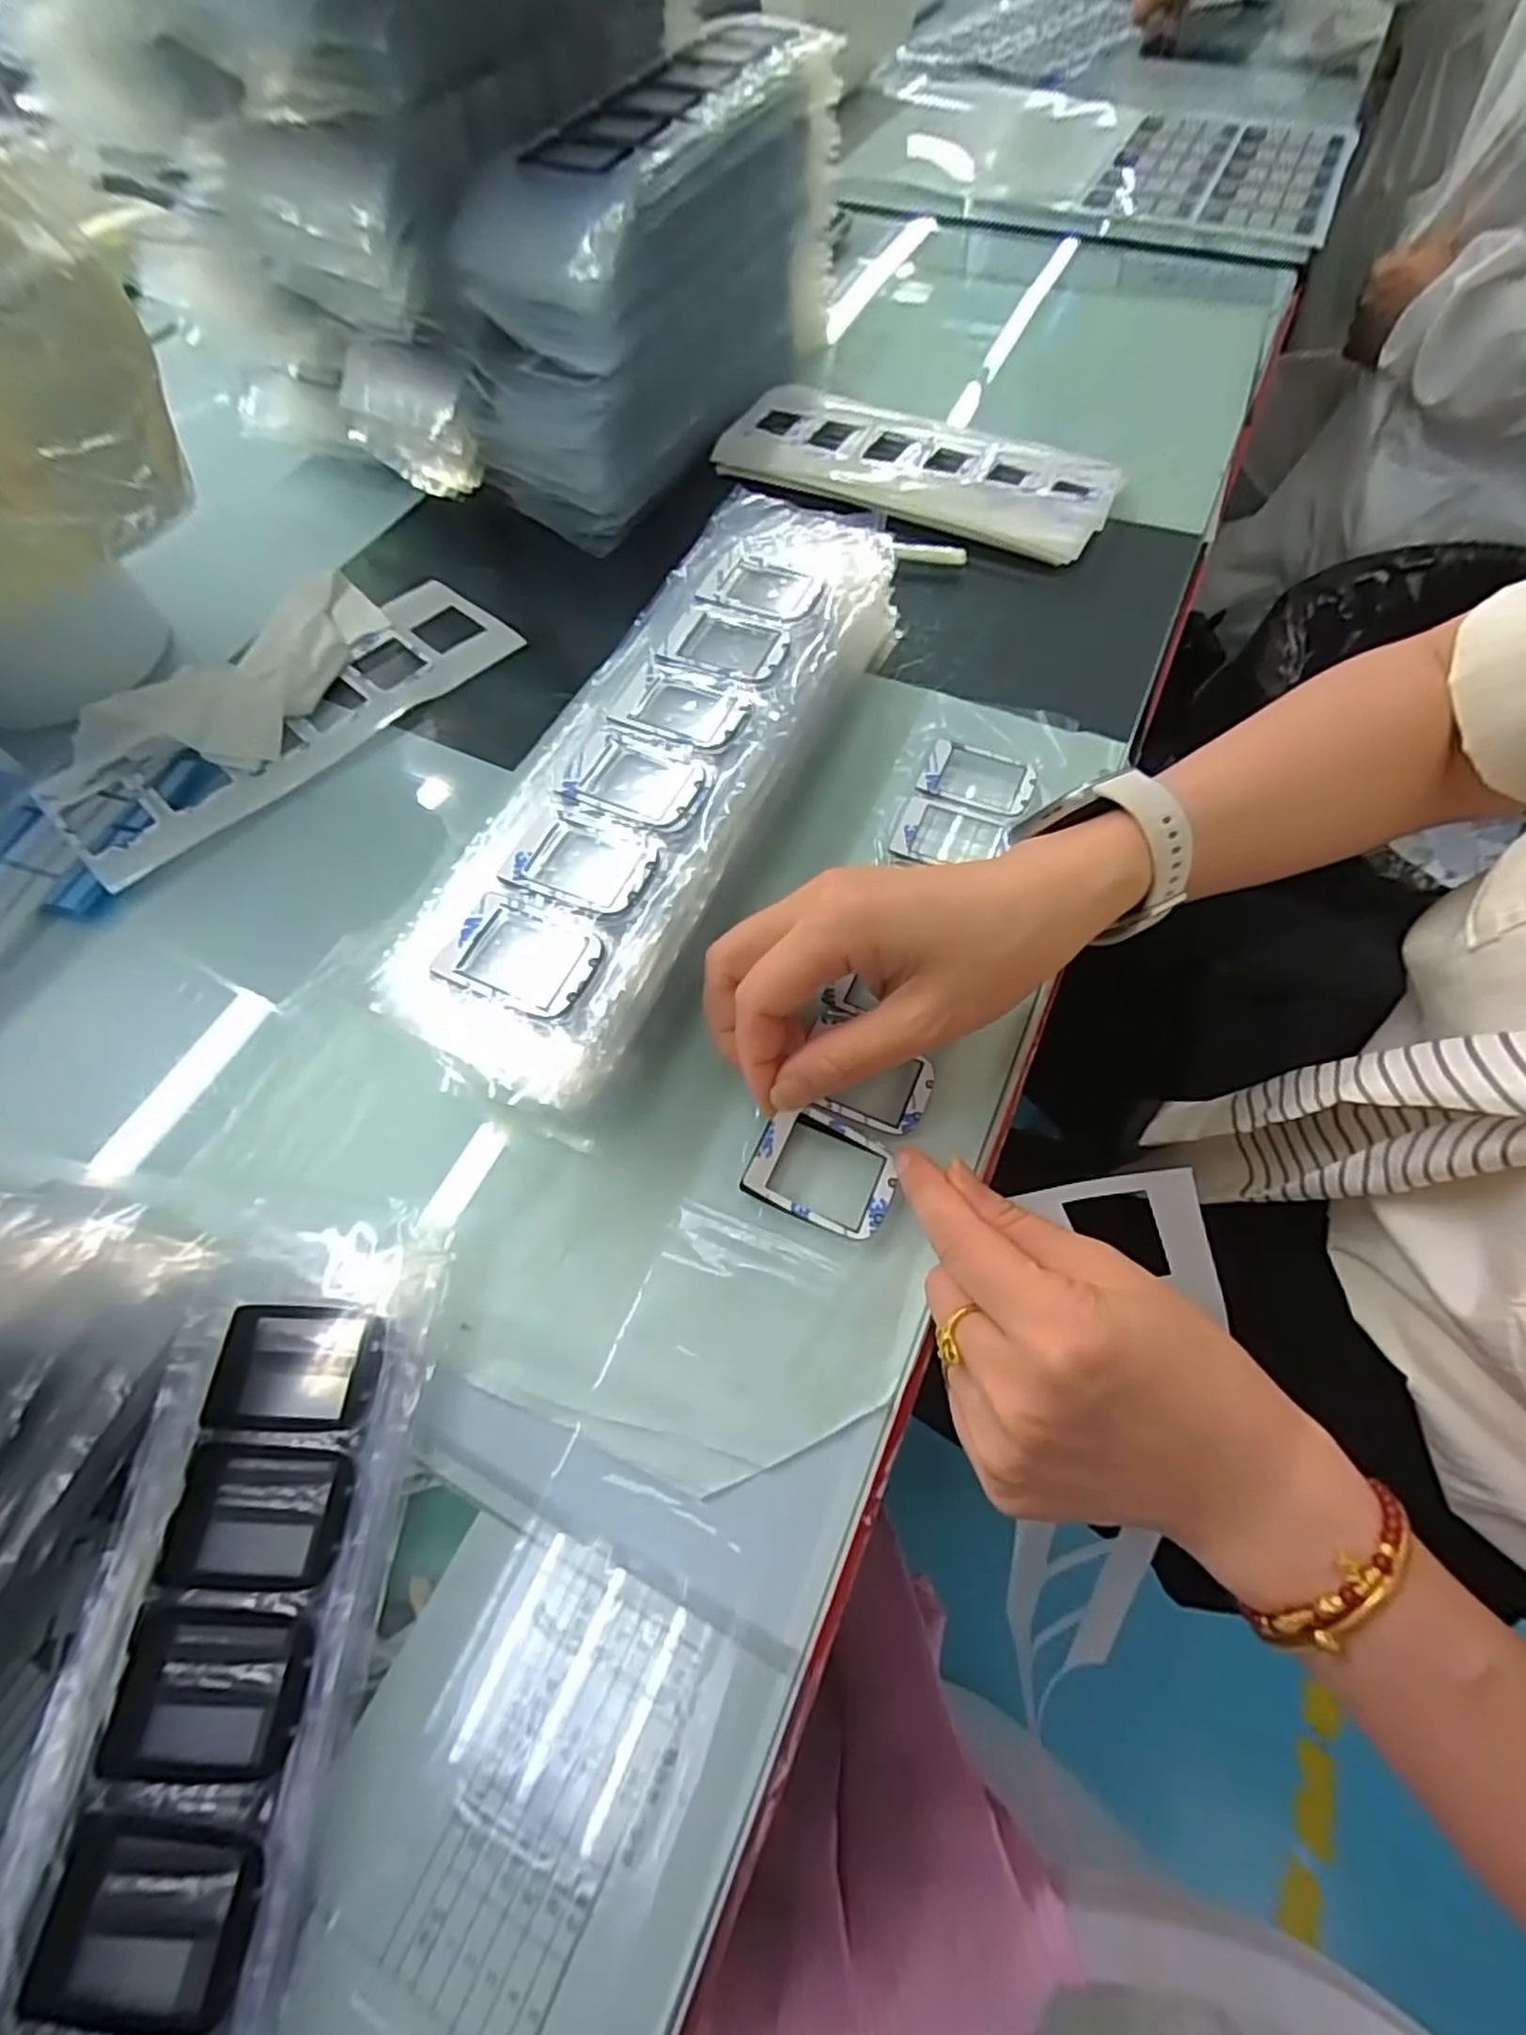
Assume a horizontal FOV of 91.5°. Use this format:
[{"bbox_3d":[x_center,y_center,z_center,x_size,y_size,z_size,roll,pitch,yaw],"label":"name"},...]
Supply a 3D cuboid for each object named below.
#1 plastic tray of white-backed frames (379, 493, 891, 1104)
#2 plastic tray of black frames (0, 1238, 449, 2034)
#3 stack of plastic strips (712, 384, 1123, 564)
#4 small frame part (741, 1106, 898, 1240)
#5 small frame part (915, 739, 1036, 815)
[{"bbox_3d":[-0.032,-0.100,0.317,0.099,0.058,0.312,18,66,10],"label":"plastic tray of white-backed frames"},{"bbox_3d":[-0.154,0.213,0.195,0.077,0.012,0.292,3,64,3],"label":"plastic tray of black frames"},{"bbox_3d":[0.096,-0.345,0.461,0.235,0.013,0.098,24,67,13],"label":"stack of plastic strips"},{"bbox_3d":[0.022,0.054,0.263,0.051,0.006,0.038,25,74,-4],"label":"small frame part"},{"bbox_3d":[0.102,-0.114,0.351,0.051,0.004,0.036,19,66,11],"label":"small frame part"}]

